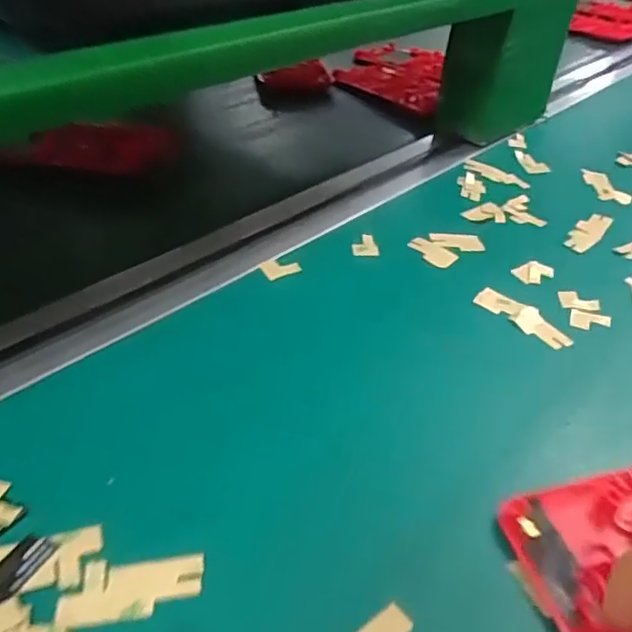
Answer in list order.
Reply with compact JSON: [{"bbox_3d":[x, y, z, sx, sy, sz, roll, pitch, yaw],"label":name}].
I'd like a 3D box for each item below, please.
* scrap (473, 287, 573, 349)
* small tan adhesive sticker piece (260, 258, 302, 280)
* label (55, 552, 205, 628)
[{"bbox_3d":[0.099,-0.001,0.294,0.048,0.004,0.015,33,47,32],"label":"scrap"},{"bbox_3d":[-0.018,-0.025,0.310,0.018,0.004,0.014,-20,54,-24],"label":"small tan adhesive sticker piece"},{"bbox_3d":[-0.053,0.079,0.181,0.040,0.004,0.018,-5,39,-11],"label":"label"}]

